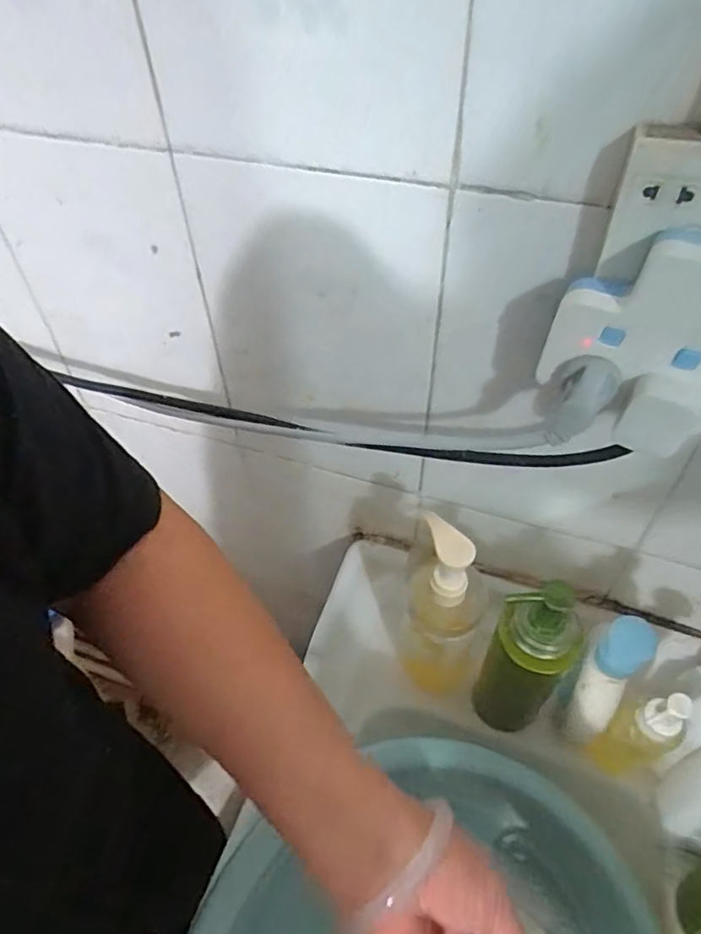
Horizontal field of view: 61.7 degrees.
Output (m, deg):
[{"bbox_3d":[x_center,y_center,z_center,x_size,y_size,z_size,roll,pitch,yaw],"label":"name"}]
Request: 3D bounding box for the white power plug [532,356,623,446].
[{"bbox_3d":[0.136,-0.041,0.361,0.042,0.048,0.031,23,53,21],"label":"white power plug"}]

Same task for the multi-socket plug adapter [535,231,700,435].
[{"bbox_3d":[0.171,-0.080,0.327,0.106,0.093,0.030,24,53,22],"label":"multi-socket plug adapter"}]

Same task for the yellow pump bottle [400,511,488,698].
[{"bbox_3d":[0.080,0.130,0.514,0.068,0.232,0.060,10,49,10],"label":"yellow pump bottle"}]

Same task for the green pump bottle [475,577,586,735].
[{"bbox_3d":[0.139,0.154,0.472,0.059,0.229,0.059,-1,48,1],"label":"green pump bottle"}]

